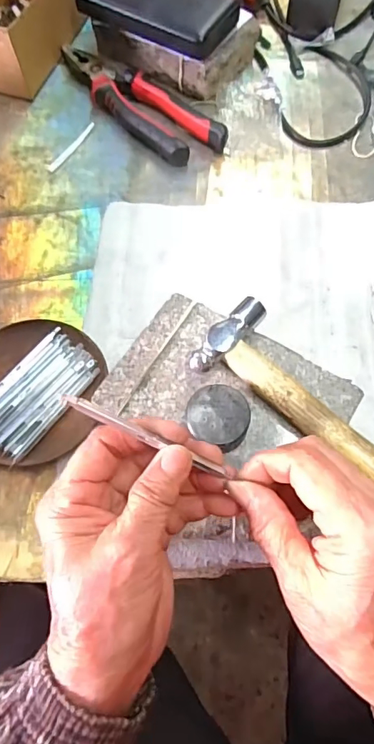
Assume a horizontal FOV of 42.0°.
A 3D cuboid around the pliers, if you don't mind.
[{"bbox_3d":[-0.052,-0.271,0.493,0.207,0.025,0.052,42,74,15],"label":"pliers"}]

